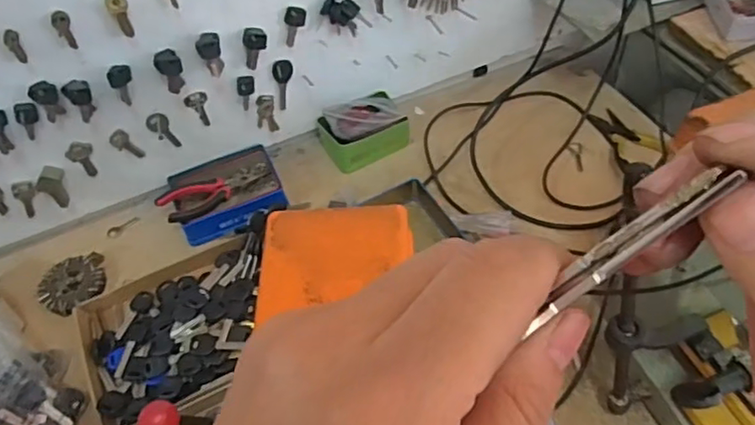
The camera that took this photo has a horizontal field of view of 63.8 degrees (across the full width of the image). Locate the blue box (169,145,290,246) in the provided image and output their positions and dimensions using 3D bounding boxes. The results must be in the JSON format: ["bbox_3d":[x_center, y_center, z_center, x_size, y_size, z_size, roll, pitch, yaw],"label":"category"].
[{"bbox_3d":[-0.206,-0.022,0.828,0.152,0.041,0.126,-23,54,-13],"label":"blue box"}]

